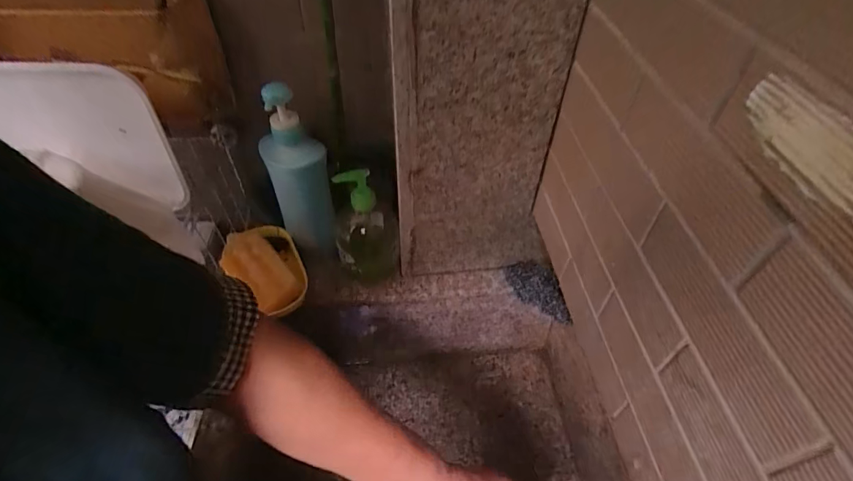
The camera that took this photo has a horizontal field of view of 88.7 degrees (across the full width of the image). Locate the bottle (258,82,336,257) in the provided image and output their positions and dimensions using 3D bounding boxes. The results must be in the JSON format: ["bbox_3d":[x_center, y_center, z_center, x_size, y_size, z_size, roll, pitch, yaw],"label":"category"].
[{"bbox_3d":[-0.162,-0.078,0.558,0.071,0.231,0.065,-15,50,-14],"label":"bottle"}]

